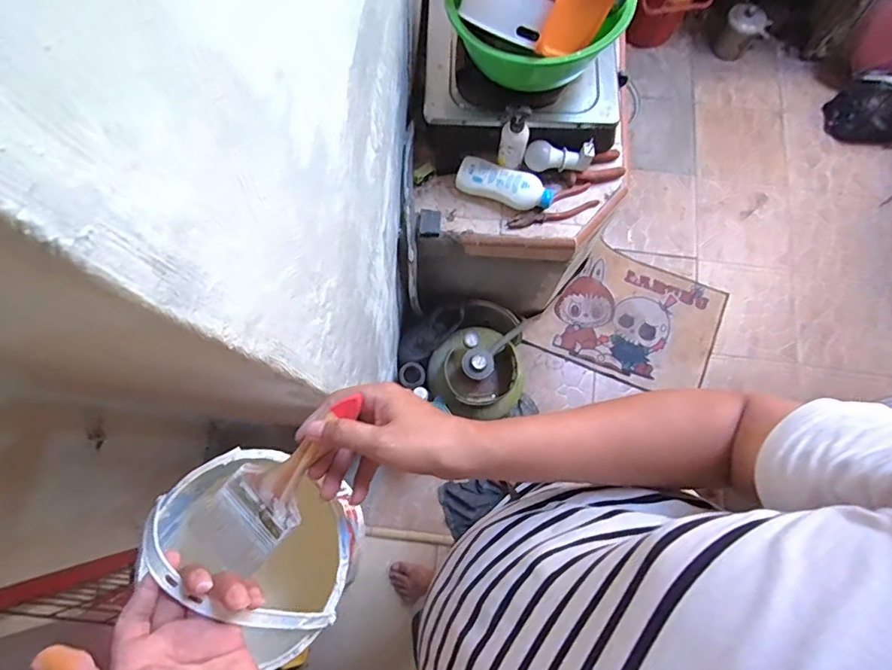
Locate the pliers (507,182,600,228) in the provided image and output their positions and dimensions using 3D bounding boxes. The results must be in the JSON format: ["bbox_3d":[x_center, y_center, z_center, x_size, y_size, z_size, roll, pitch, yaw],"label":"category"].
[{"bbox_3d":[0.221,-0.268,1.003,0.191,0.022,0.063,-16,76,-5],"label":"pliers"}]

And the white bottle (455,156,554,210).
[{"bbox_3d":[0.121,-0.306,0.992,0.199,0.047,0.072,22,76,5],"label":"white bottle"}]

